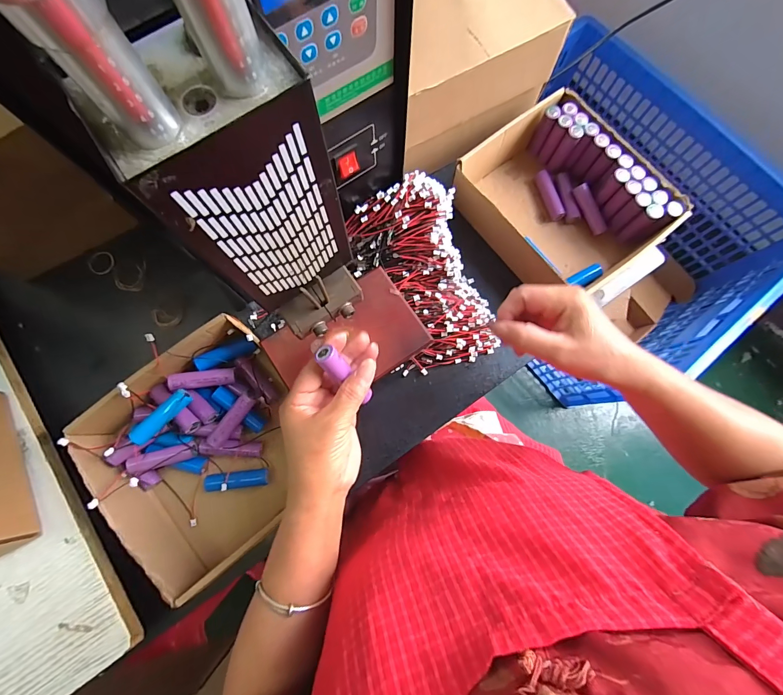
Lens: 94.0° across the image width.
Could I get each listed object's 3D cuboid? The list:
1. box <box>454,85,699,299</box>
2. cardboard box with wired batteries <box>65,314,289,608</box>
[{"bbox_3d":[0.201,-0.177,0.451,0.176,0.078,0.210,-35,81,-8],"label":"box"},{"bbox_3d":[-0.190,0.110,0.388,0.191,0.082,0.205,-34,80,-8],"label":"cardboard box with wired batteries"}]

